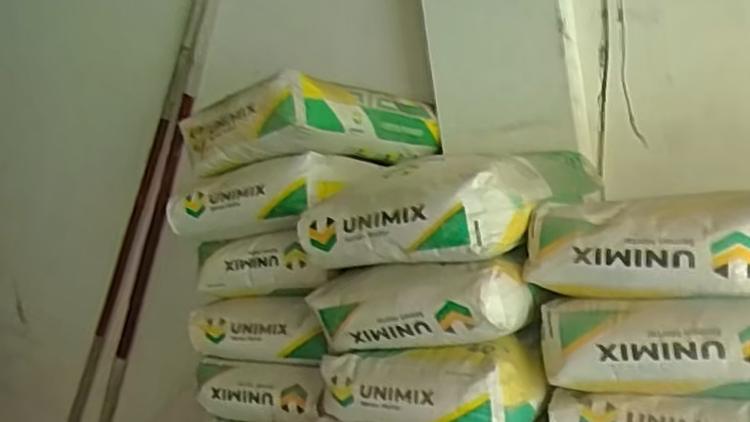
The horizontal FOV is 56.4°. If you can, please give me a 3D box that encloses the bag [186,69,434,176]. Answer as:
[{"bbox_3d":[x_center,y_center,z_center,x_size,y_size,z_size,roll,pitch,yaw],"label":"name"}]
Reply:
[{"bbox_3d":[-0.122,-0.168,1.511,0.339,0.143,0.465,-8,0,37],"label":"bag"}]

